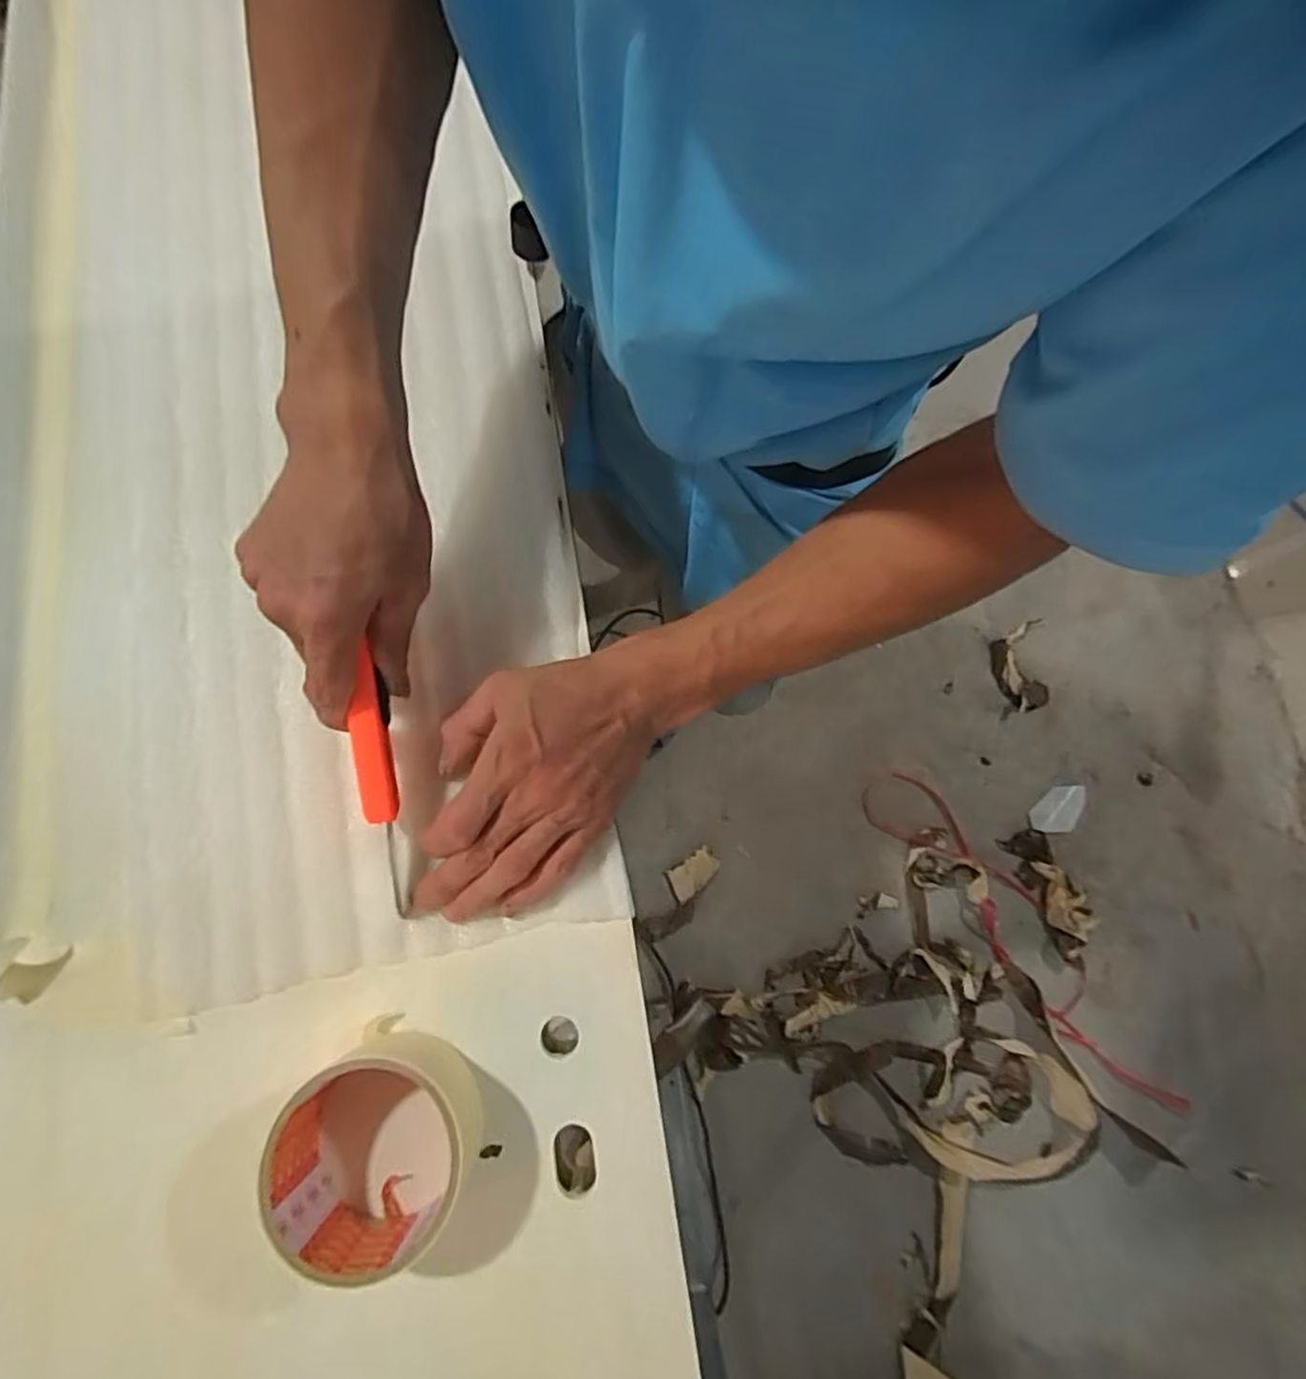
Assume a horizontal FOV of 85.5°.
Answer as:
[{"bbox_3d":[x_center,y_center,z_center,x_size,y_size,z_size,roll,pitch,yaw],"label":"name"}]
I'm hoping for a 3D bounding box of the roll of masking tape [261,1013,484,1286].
[{"bbox_3d":[-0.121,0.199,0.309,0.079,0.046,0.083,1,76,-2],"label":"roll of masking tape"}]

